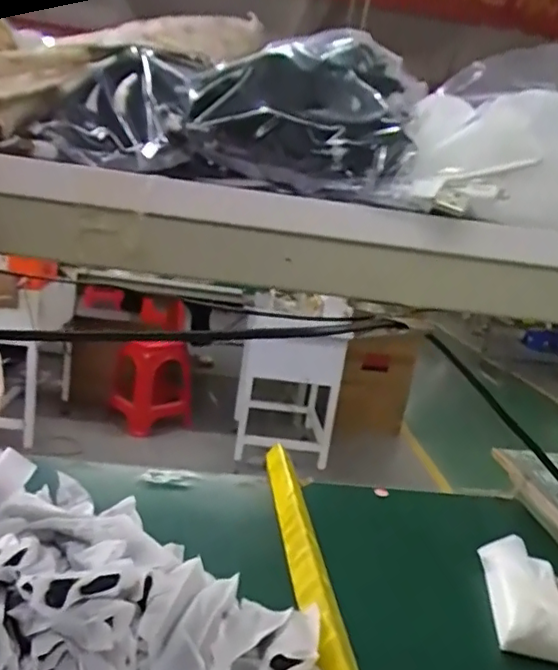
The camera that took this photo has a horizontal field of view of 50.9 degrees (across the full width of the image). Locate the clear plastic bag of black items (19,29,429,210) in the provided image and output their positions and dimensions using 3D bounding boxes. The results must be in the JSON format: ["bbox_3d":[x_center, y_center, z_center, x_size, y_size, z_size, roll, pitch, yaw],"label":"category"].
[{"bbox_3d":[-0.019,-0.131,0.327,0.214,0.088,0.101,7,13,-5],"label":"clear plastic bag of black items"}]

